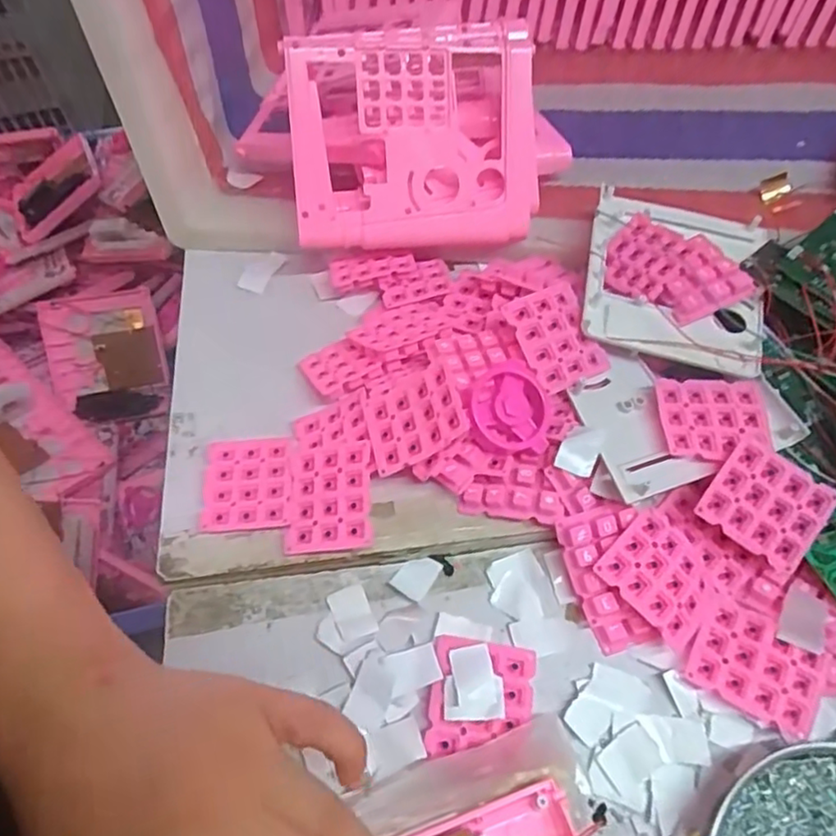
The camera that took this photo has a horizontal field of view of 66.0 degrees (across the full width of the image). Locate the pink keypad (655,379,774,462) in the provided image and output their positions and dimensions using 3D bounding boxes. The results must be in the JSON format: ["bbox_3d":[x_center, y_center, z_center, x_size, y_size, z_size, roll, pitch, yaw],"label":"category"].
[{"bbox_3d":[0.167,0.000,0.363,0.059,0.007,0.052,3,57,3],"label":"pink keypad"}]

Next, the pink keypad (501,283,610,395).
[{"bbox_3d":[0.084,-0.048,0.384,0.048,0.006,0.059,-21,84,-15],"label":"pink keypad"}]

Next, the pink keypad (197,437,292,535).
[{"bbox_3d":[-0.099,0.038,0.376,0.051,0.004,0.058,-4,57,-1],"label":"pink keypad"}]

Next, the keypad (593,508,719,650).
[{"bbox_3d":[0.130,0.084,0.342,0.049,0.012,0.059,-41,81,-17],"label":"keypad"}]

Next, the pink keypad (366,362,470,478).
[{"bbox_3d":[-0.002,-0.001,0.361,0.057,0.006,0.051,-28,57,21],"label":"pink keypad"}]

